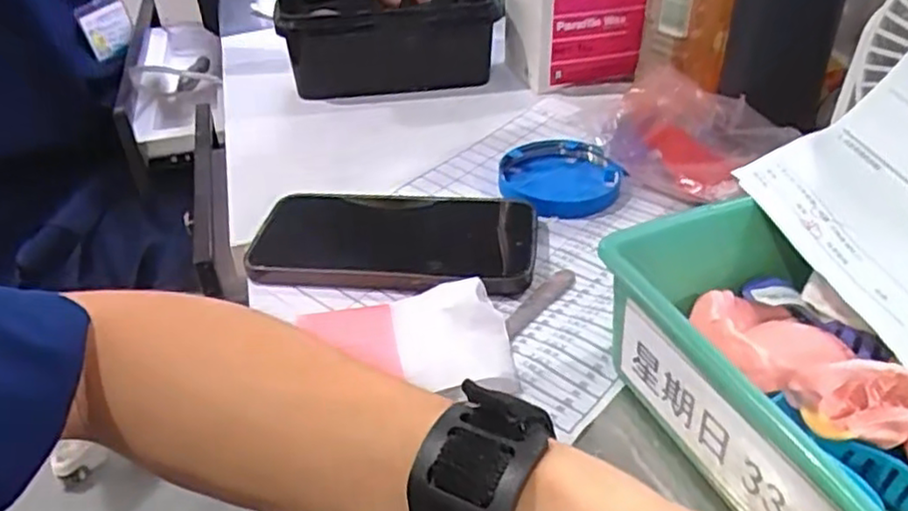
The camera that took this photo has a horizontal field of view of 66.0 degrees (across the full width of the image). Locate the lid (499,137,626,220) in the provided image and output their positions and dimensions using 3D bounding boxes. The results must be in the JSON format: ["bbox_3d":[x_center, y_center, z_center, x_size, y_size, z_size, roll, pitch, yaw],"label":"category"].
[{"bbox_3d":[0.071,-0.053,0.466,0.078,0.015,0.080,-1,36,1],"label":"lid"}]

